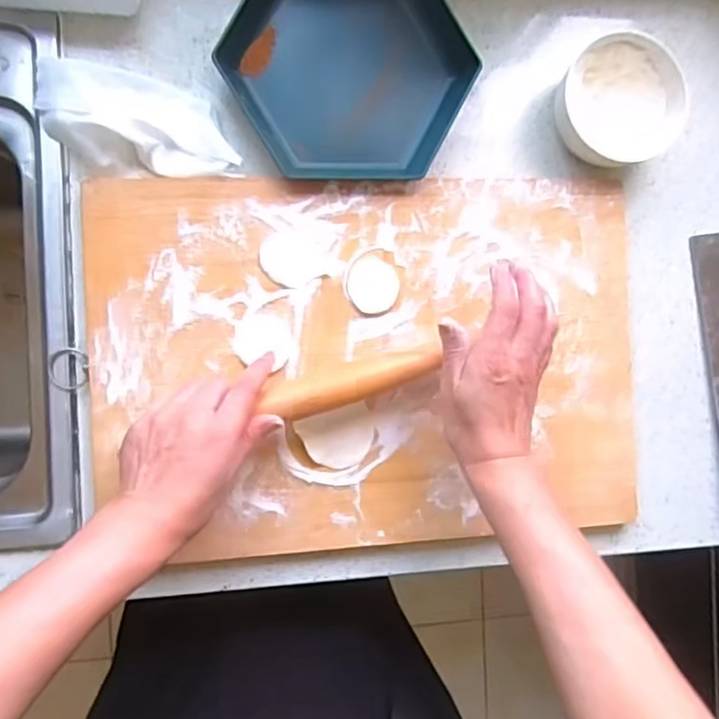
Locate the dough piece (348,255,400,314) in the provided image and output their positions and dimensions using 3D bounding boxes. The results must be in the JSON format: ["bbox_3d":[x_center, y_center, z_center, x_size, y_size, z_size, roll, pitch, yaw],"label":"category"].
[{"bbox_3d":[0.013,-0.063,0.529,0.043,0.004,0.047,-3,89,-10],"label":"dough piece"}]

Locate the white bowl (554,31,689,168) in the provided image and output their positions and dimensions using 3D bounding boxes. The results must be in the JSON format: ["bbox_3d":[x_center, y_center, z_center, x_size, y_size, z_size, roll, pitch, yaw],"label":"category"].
[{"bbox_3d":[0.229,-0.226,0.556,0.094,0.046,0.107,-31,96,-7],"label":"white bowl"}]

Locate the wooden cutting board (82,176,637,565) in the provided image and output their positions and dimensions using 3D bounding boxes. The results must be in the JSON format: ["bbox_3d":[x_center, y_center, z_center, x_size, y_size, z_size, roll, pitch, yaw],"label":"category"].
[{"bbox_3d":[0.016,0.002,0.530,0.459,0.014,0.305,-3,89,-10],"label":"wooden cutting board"}]

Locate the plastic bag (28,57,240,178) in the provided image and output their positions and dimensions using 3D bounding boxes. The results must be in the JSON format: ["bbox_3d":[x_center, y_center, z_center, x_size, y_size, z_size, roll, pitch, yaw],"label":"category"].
[{"bbox_3d":[-0.176,-0.193,0.504,0.159,0.031,0.078,9,87,-9],"label":"plastic bag"}]

